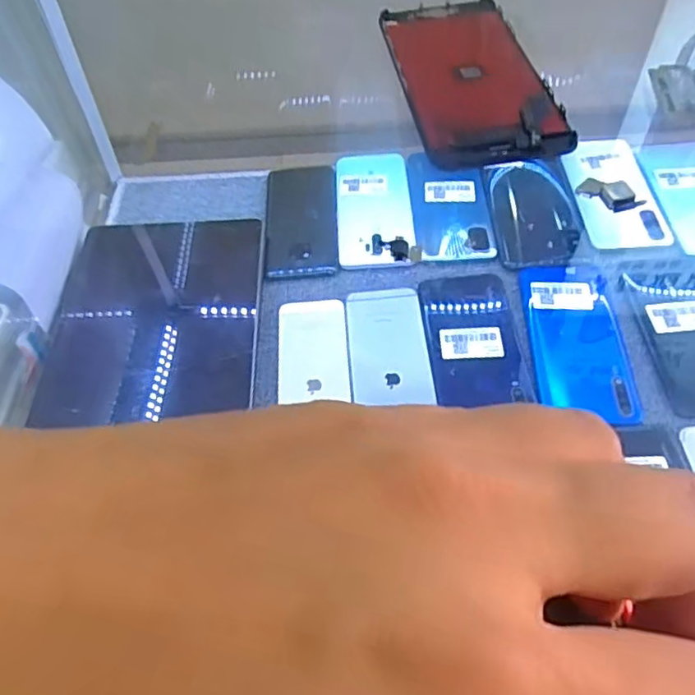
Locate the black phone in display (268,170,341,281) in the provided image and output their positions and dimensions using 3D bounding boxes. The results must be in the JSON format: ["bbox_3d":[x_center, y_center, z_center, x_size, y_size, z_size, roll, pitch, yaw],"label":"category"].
[{"bbox_3d":[-0.046,-0.135,0.617,0.069,0.011,0.162,-5,53,1],"label":"black phone in display"}]

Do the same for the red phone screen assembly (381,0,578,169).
[{"bbox_3d":[0.051,-0.118,0.256,0.056,0.008,0.118,-9,53,-2],"label":"red phone screen assembly"}]

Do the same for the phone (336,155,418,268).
[{"bbox_3d":[0.027,-0.145,0.615,0.074,0.006,0.161,-3,53,2],"label":"phone"}]

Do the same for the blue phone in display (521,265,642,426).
[{"bbox_3d":[0.193,-0.010,0.509,0.074,0.006,0.158,1,54,5],"label":"blue phone in display"}]

